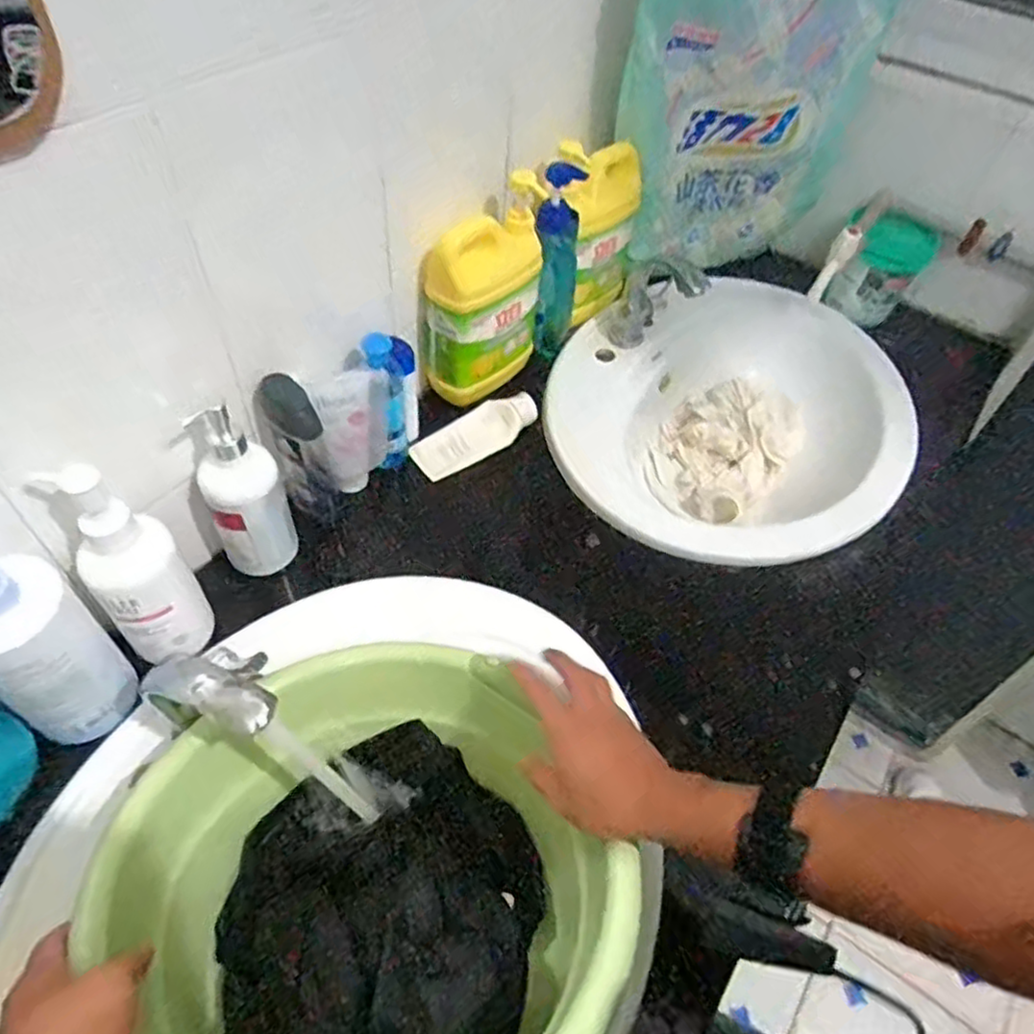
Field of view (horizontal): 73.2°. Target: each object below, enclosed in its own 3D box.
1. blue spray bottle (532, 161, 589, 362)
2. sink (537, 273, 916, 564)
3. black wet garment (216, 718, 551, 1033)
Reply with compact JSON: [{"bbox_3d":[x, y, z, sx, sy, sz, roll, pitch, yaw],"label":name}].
[{"bbox_3d":[0.047,-0.306,0.857,0.053,0.243,0.062,9,51,1],"label":"blue spray bottle"},{"bbox_3d":[0.276,-0.113,0.936,0.503,0.165,0.416,-34,62,-28],"label":"sink"},{"bbox_3d":[-0.101,0.294,0.539,0.264,0.064,0.255,3,52,-4],"label":"black wet garment"}]

